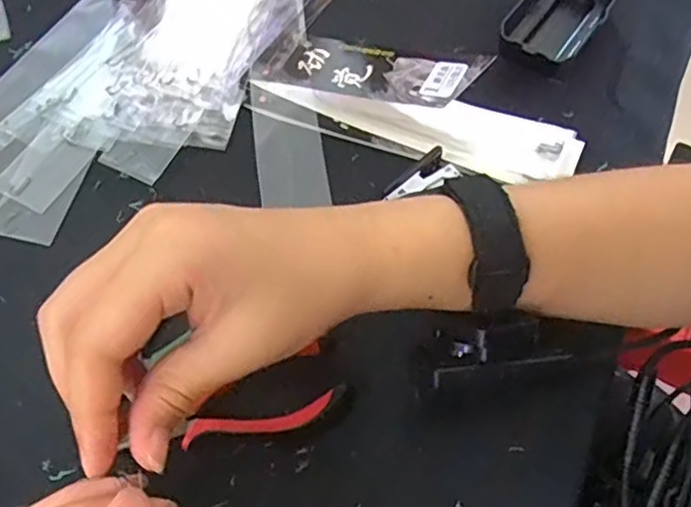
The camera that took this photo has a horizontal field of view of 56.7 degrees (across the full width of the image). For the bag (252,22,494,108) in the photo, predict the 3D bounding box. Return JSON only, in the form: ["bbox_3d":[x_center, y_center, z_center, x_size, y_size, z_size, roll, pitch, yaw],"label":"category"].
[{"bbox_3d":[0.014,-0.114,0.397,0.141,0.012,0.046,15,58,25],"label":"bag"}]

